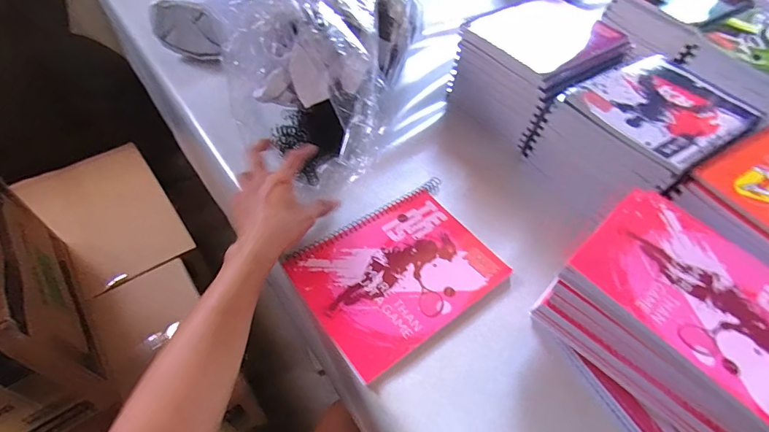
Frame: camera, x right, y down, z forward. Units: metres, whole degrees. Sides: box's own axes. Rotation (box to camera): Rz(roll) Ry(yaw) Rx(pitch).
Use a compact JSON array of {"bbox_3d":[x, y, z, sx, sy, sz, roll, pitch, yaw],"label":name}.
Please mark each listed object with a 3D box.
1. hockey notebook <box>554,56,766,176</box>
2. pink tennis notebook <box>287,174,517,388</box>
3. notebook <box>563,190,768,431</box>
[{"bbox_3d":[0.330,-0.131,0.486,0.193,0.008,0.150,-25,58,-23],"label":"hockey notebook"},{"bbox_3d":[0.018,0.055,0.446,0.201,0.014,0.151,-30,60,-25],"label":"pink tennis notebook"},{"bbox_3d":[0.271,0.065,0.336,0.160,0.014,0.199,-32,61,-26],"label":"notebook"}]

